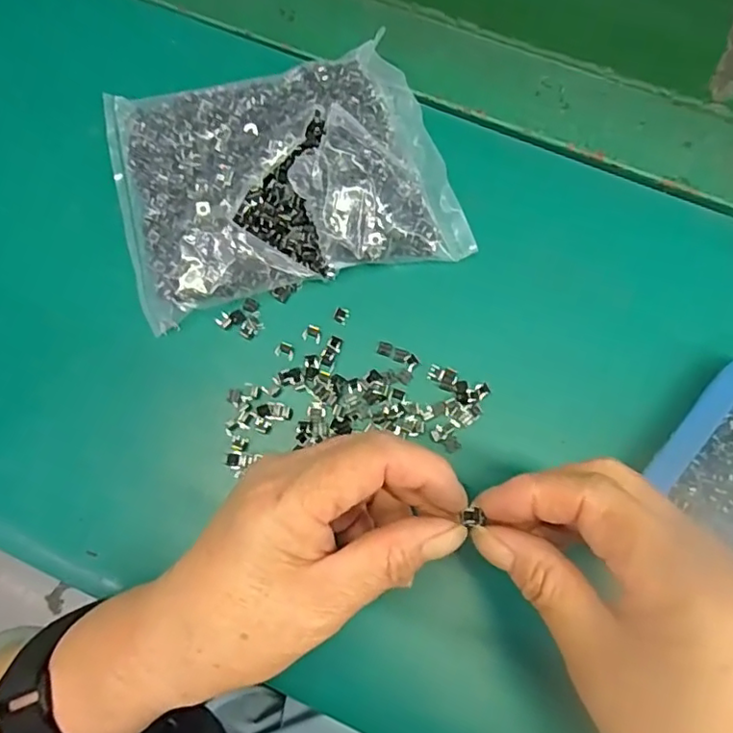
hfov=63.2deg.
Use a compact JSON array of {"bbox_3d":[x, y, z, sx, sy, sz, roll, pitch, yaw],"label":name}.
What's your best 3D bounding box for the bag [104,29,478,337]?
[{"bbox_3d":[-0.045,-0.101,0.305,0.170,0.036,0.126,-15,76,-2],"label":"bag"}]

